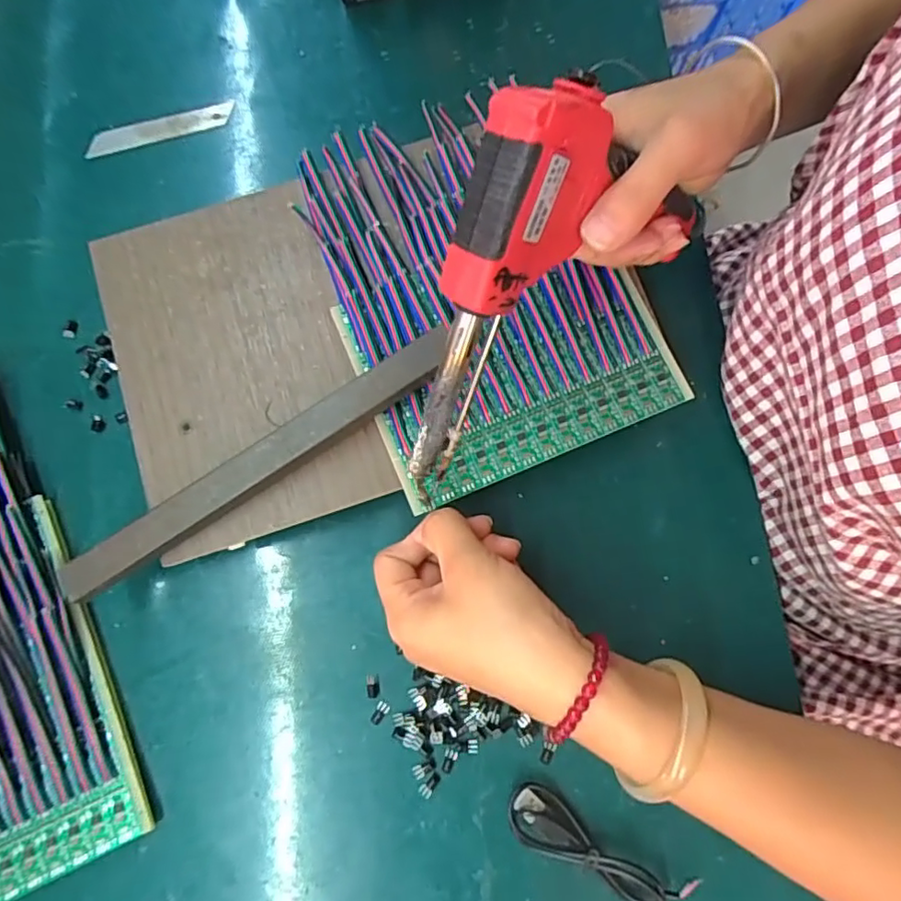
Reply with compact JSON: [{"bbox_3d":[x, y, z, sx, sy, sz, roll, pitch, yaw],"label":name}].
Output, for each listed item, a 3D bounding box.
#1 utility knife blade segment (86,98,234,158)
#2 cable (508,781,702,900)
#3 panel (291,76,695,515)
[{"bbox_3d":[-0.199,-0.222,0.402,0.100,0.004,0.019,-17,79,-2],"label":"utility knife blade segment"},{"bbox_3d":[0.074,0.207,0.301,0.096,0.012,0.030,30,80,7],"label":"cable"},{"bbox_3d":[0.011,-0.105,0.337,0.161,0.013,0.239,-22,83,-1],"label":"panel"}]

